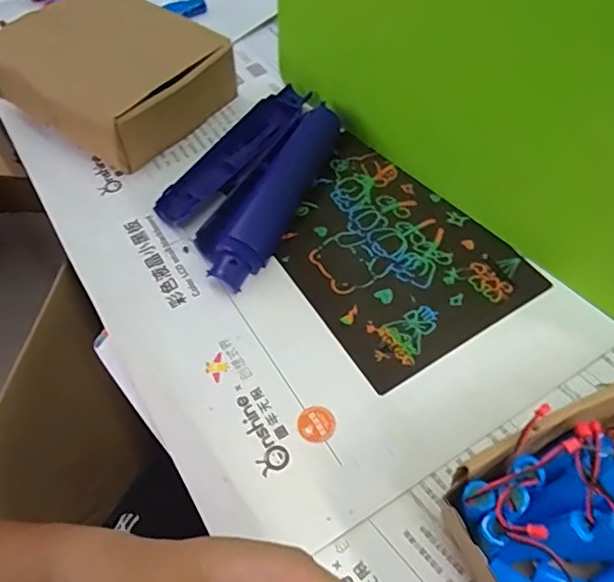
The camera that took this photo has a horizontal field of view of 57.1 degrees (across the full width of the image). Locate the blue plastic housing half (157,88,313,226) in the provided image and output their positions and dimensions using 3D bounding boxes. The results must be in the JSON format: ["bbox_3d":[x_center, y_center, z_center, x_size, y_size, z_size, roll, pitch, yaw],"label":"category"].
[{"bbox_3d":[-0.056,-0.111,0.459,0.045,0.018,0.163,30,65,22],"label":"blue plastic housing half"}]

